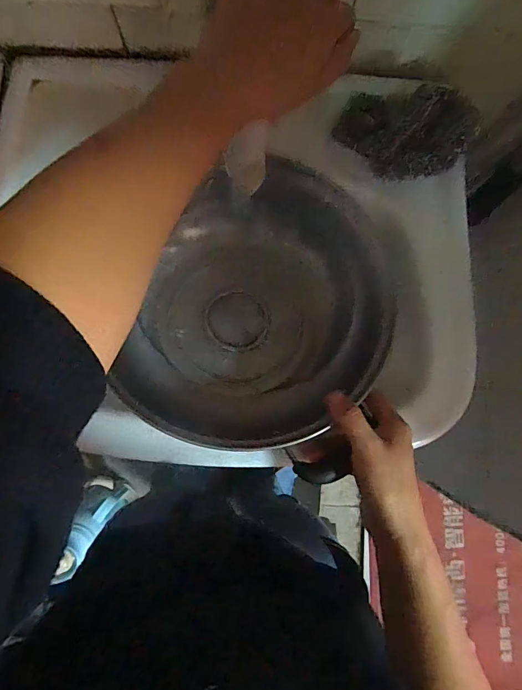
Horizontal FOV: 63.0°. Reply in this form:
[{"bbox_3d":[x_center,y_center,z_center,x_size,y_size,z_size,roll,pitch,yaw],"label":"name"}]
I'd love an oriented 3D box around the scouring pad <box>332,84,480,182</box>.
[{"bbox_3d":[0.127,-0.191,0.379,0.117,0.055,0.069,10,86,-2],"label":"scouring pad"}]

